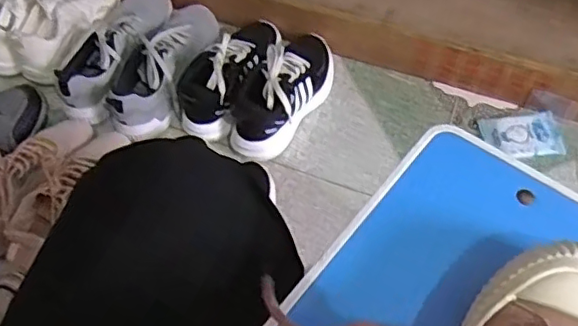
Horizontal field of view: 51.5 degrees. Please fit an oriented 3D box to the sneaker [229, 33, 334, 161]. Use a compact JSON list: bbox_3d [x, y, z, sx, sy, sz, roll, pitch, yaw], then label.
[{"bbox_3d":[-0.004,-0.121,0.937,0.095,0.083,0.243,26,62,17],"label":"sneaker"}]

